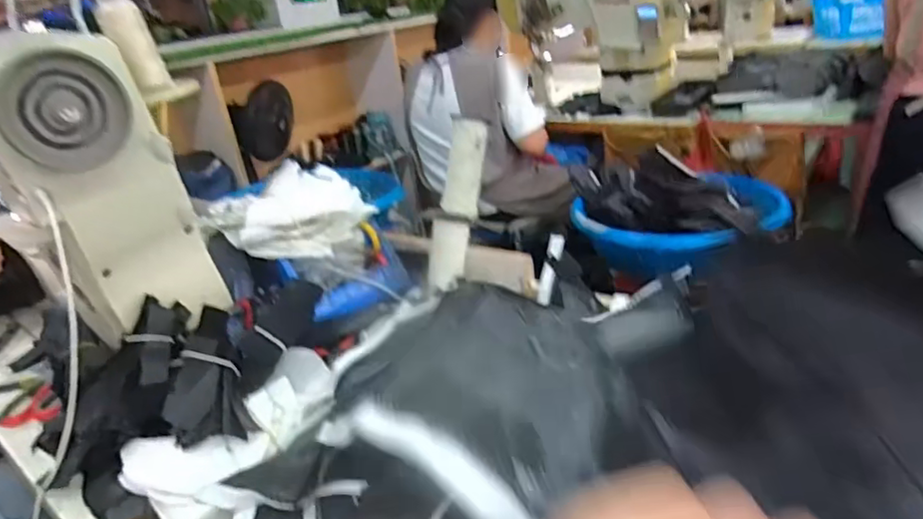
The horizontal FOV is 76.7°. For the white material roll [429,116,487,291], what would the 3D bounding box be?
[{"bbox_3d":[-0.005,-0.075,0.820,0.043,0.237,0.046,10,11,-2],"label":"white material roll"}]

